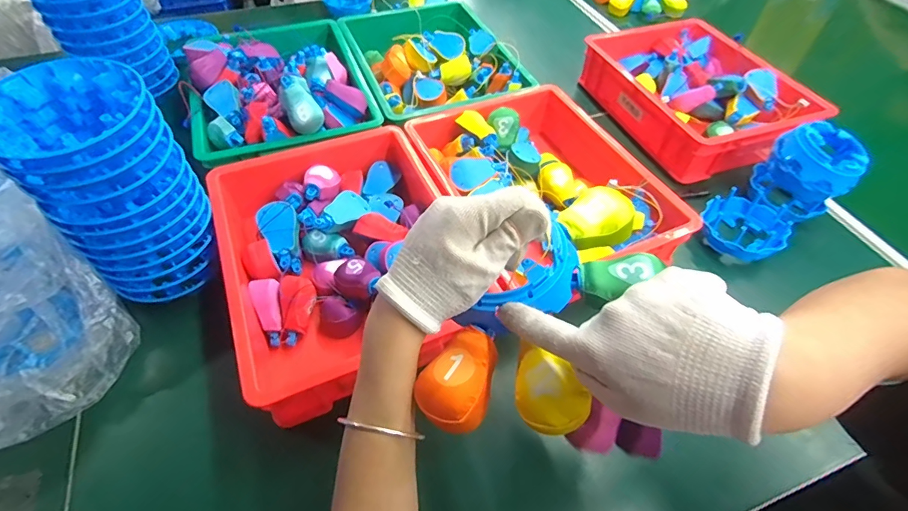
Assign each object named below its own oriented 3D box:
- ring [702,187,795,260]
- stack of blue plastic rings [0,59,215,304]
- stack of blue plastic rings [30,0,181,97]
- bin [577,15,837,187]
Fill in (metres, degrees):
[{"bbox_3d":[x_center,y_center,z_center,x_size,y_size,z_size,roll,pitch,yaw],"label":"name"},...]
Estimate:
[{"bbox_3d":[0.396,-0.037,0.614,0.108,0.044,0.104,-31,58,-23],"label":"ring"},{"bbox_3d":[-0.352,-0.070,0.479,0.133,0.211,0.131,-34,60,-25],"label":"stack of blue plastic rings"},{"bbox_3d":[-0.553,-0.372,0.692,0.131,0.221,0.117,-36,60,-26],"label":"stack of blue plastic rings"},{"bbox_3d":[0.421,-0.290,0.789,0.265,0.080,0.337,-15,53,-13],"label":"bin"}]

